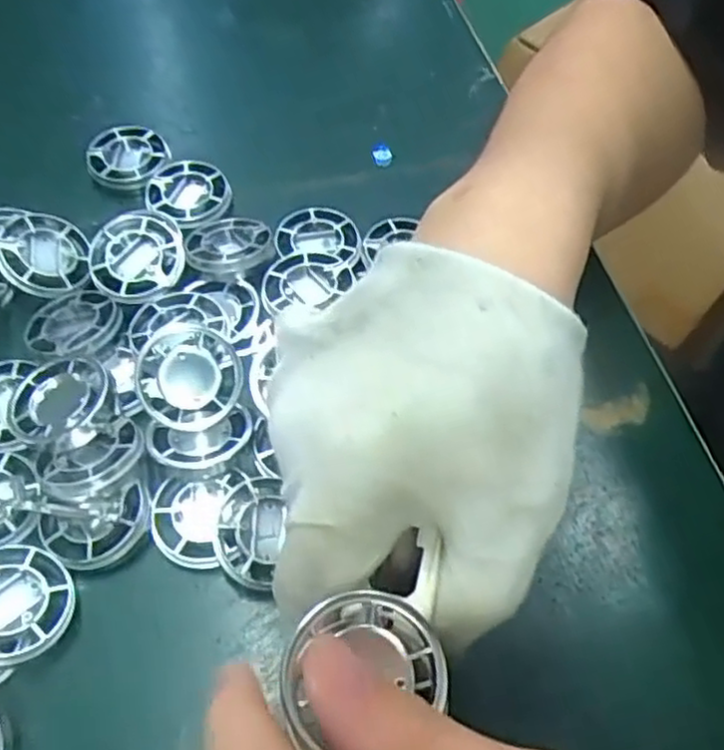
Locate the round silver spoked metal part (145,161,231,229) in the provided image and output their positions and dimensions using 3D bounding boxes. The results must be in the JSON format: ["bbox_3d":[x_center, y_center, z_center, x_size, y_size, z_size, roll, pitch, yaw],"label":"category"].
[{"bbox_3d":[-0.081,-0.084,0.347,0.038,0.009,0.043,-18,61,-11],"label":"round silver spoked metal part"}]

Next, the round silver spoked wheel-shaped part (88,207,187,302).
[{"bbox_3d":[-0.095,-0.052,0.314,0.043,0.010,0.043,0,59,0],"label":"round silver spoked wheel-shaped part"}]

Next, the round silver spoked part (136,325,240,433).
[{"bbox_3d":[-0.065,0.001,0.278,0.038,0.010,0.038,0,77,-1],"label":"round silver spoked part"}]

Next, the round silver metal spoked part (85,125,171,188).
[{"bbox_3d":[-0.117,-0.109,0.363,0.039,0.006,0.039,0,59,0],"label":"round silver metal spoked part"}]

